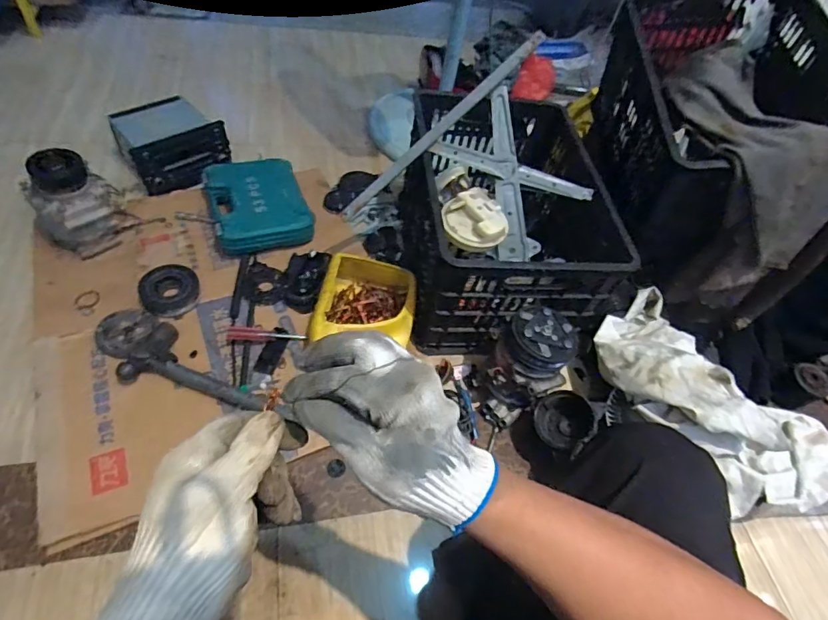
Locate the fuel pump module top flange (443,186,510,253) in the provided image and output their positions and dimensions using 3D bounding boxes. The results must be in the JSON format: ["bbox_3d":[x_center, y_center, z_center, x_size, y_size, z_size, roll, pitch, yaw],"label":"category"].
[{"bbox_3d":[0.105,-0.154,0.828,0.108,0.045,0.109,-1,69,1],"label":"fuel pump module top flange"}]

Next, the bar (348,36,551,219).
[{"bbox_3d":[0.039,-0.318,0.858,0.456,0.026,0.026,-38,55,19],"label":"bar"}]

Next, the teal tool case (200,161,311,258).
[{"bbox_3d":[-0.339,-0.228,1.036,0.199,0.063,0.240,-16,56,-17],"label":"teal tool case"}]

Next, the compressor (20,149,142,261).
[{"bbox_3d":[-0.659,-0.223,0.926,0.137,0.188,0.157,35,55,16],"label":"compressor"}]

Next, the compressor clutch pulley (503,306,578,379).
[{"bbox_3d":[0.211,0.052,0.792,0.107,0.061,0.106,5,54,-7],"label":"compressor clutch pulley"}]

